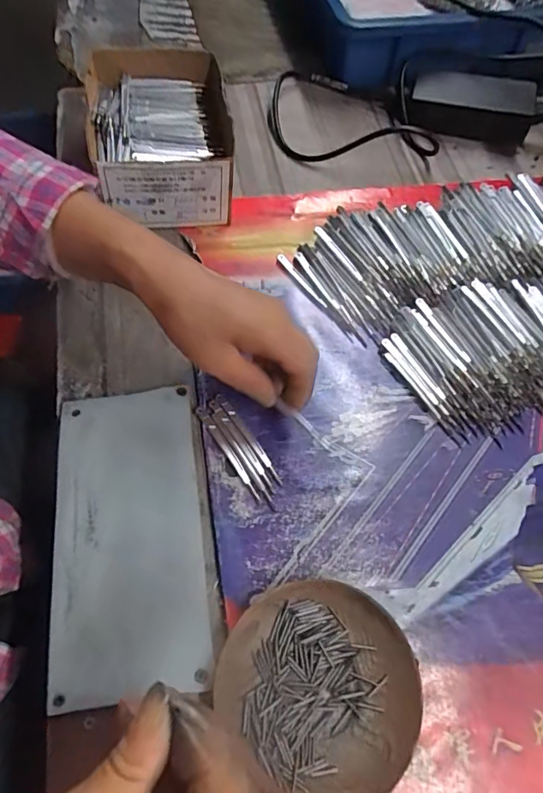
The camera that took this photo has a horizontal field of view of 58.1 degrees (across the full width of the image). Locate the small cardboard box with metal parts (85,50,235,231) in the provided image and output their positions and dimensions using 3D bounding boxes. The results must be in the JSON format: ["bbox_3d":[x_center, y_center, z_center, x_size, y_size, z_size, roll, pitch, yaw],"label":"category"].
[{"bbox_3d":[-0.105,-0.245,0.467,0.119,0.073,0.170,-5,64,-6],"label":"small cardboard box with metal parts"}]

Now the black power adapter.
[{"bbox_3d":[0.220,-0.329,0.555,0.145,0.042,0.065,6,62,0],"label":"black power adapter"}]

